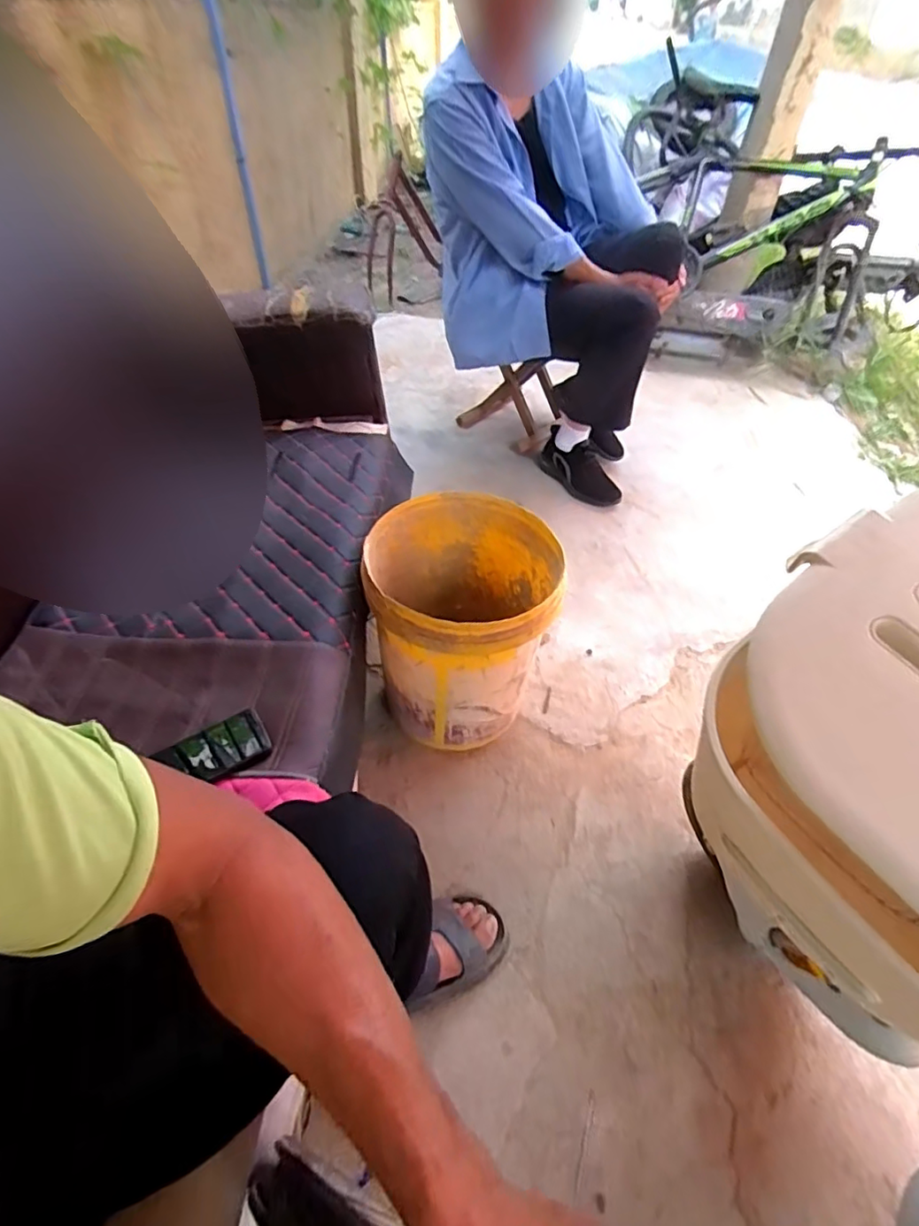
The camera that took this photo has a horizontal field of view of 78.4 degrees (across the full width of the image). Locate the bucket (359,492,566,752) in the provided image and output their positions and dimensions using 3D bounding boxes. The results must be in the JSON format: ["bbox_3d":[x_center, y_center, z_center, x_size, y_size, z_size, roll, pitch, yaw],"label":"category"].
[{"bbox_3d":[-0.006,0.028,0.969,0.294,0.341,0.302,0,47,0],"label":"bucket"}]

